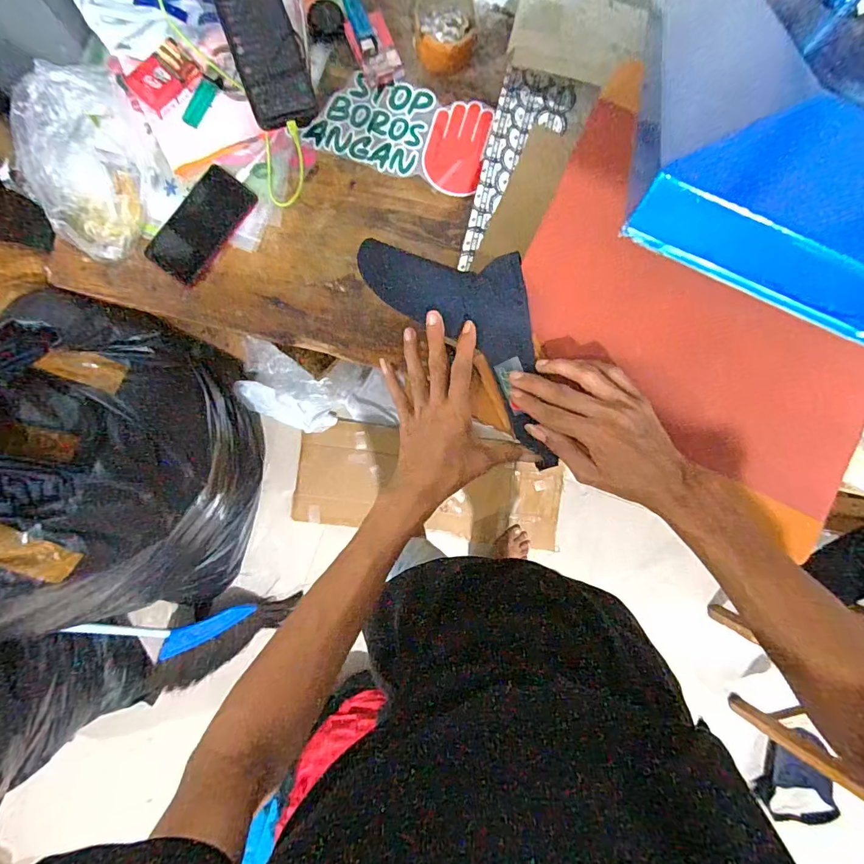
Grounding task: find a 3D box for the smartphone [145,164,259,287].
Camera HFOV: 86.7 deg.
[{"bbox_3d":[-0.308,-0.275,0.611,0.081,0.010,0.152,37,88,-2],"label":"smartphone"}]

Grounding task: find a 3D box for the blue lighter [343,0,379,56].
[{"bbox_3d":[-0.096,-0.547,0.614,0.021,0.015,0.090,-21,90,-3],"label":"blue lighter"}]

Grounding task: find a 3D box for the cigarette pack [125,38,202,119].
[{"bbox_3d":[-0.348,-0.461,0.598,0.061,0.020,0.083,44,87,-2],"label":"cigarette pack"}]

